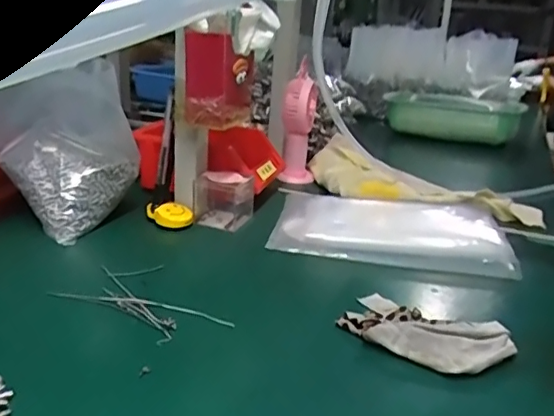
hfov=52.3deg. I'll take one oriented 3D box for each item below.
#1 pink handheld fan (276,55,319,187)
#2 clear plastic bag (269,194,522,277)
[{"bbox_3d":[0.034,-0.117,0.849,0.054,0.157,0.050,3,20,-3],"label":"pink handheld fan"},{"bbox_3d":[0.131,0.018,0.660,0.260,0.018,0.178,7,20,8],"label":"clear plastic bag"}]

